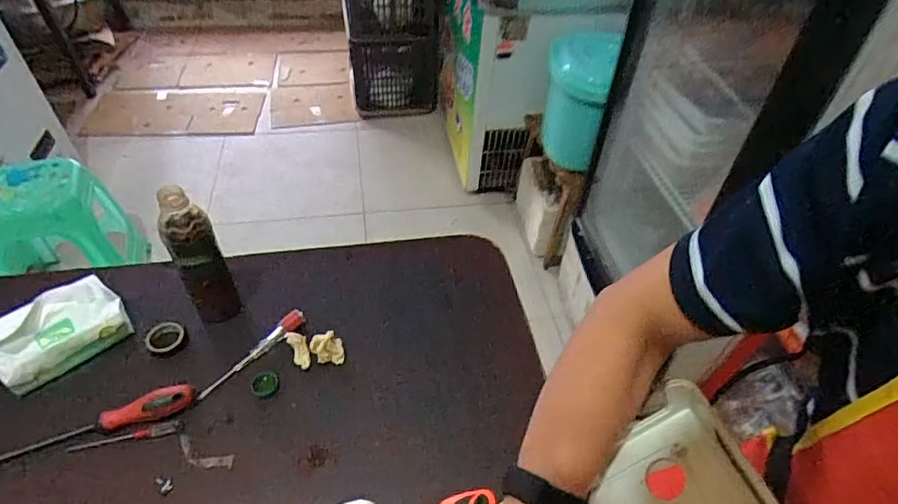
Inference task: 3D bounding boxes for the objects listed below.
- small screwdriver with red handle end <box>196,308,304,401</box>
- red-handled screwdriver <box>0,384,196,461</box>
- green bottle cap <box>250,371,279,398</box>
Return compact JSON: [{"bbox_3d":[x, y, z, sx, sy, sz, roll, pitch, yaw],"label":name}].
[{"bbox_3d":[-0.258,0.135,0.680,0.022,0.021,0.159,29,50,21],"label":"small screwdriver with red handle end"},{"bbox_3d":[-0.429,0.198,0.593,0.249,0.027,0.028,-11,48,-15],"label":"red-handled screwdriver"},{"bbox_3d":[-0.233,0.170,0.651,0.033,0.013,0.035,2,46,-2],"label":"green bottle cap"}]

